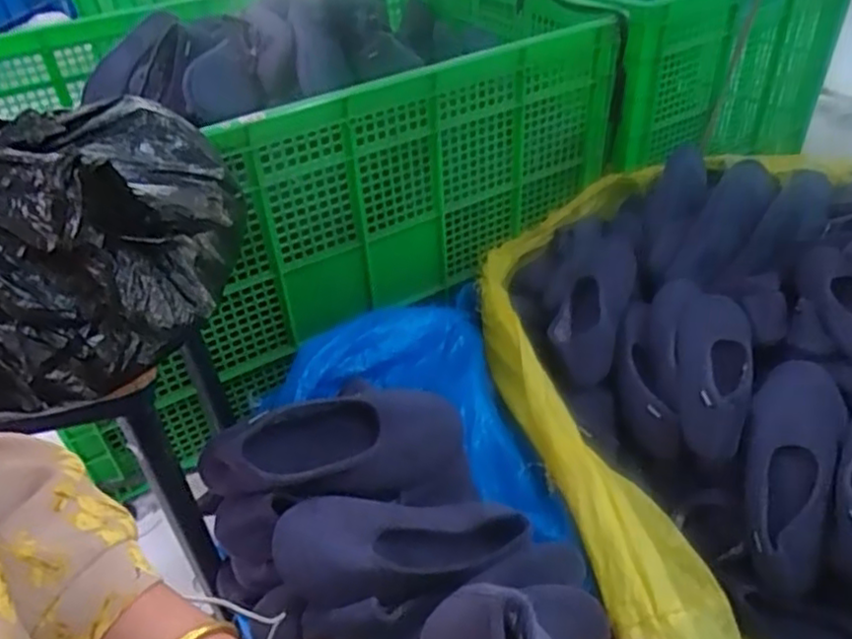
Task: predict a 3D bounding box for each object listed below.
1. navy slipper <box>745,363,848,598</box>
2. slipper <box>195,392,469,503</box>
[{"bbox_3d":[0.448,0.180,0.832,0.104,0.062,0.289,12,73,19],"label":"navy slipper"},{"bbox_3d":[-0.087,0.128,0.676,0.252,0.066,0.093,-3,37,-21],"label":"slipper"}]

